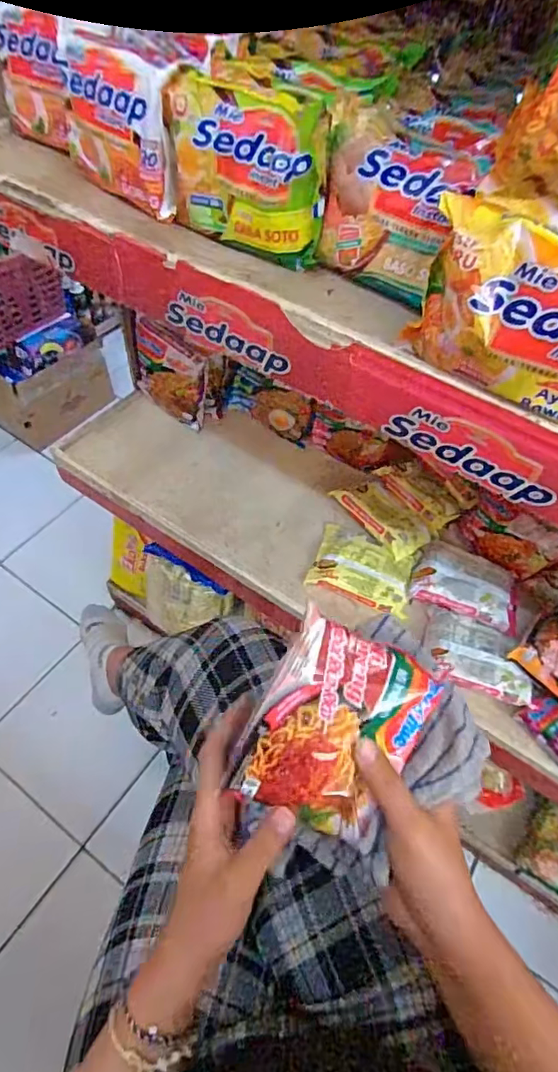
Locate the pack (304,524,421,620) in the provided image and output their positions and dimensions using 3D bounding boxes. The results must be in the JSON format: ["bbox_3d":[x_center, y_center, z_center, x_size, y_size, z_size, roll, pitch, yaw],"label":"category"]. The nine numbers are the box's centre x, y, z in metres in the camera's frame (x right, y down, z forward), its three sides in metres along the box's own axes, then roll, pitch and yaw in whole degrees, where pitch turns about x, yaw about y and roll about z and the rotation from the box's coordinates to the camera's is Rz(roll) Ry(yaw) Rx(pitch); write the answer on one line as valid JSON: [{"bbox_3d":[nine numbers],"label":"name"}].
[{"bbox_3d":[0.116,0.040,0.711,0.134,0.028,0.107,19,56,9],"label":"pack"}]

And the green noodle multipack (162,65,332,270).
[{"bbox_3d":[-0.025,-0.271,0.391,0.133,0.094,0.040,32,59,18],"label":"green noodle multipack"}]

